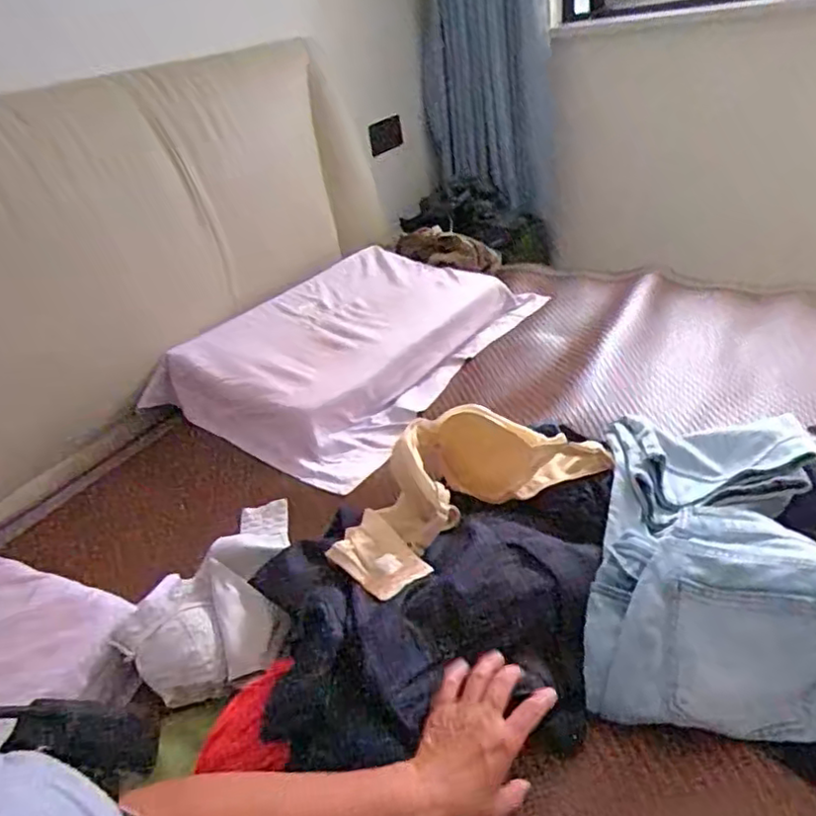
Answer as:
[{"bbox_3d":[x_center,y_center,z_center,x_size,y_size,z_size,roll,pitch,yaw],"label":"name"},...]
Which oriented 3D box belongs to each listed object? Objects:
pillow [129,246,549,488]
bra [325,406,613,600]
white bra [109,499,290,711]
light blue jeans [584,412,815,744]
[{"bbox_3d":[-0.091,-0.147,1.242,0.476,0.092,0.660,18,41,36],"label":"pillow"},{"bbox_3d":[0.058,0.091,0.793,0.354,0.083,0.183,-27,36,-27],"label":"bra"},{"bbox_3d":[-0.195,0.204,0.770,0.161,0.073,0.312,1,33,16],"label":"white bra"},{"bbox_3d":[0.319,0.131,0.707,0.229,0.108,0.418,0,33,15],"label":"light blue jeans"}]

